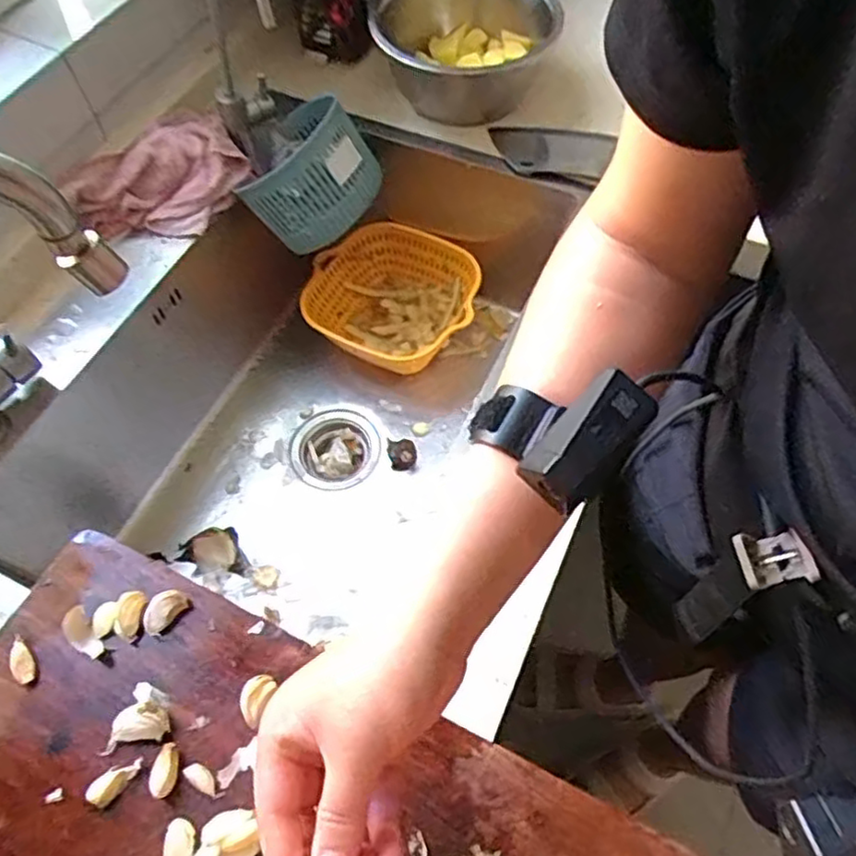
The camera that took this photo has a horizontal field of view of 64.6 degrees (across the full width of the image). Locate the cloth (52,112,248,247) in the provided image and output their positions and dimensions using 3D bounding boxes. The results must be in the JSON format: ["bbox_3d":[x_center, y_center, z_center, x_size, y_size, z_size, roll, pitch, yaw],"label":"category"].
[{"bbox_3d":[-0.273,-0.252,0.698,0.172,0.104,0.030,-35,24,-11],"label":"cloth"}]

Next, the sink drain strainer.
[{"bbox_3d":[-0.114,0.031,0.843,0.108,0.039,0.105,-1,60,1],"label":"sink drain strainer"}]

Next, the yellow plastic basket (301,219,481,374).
[{"bbox_3d":[-0.042,-0.164,0.871,0.178,0.090,0.188,-39,66,-19],"label":"yellow plastic basket"}]

